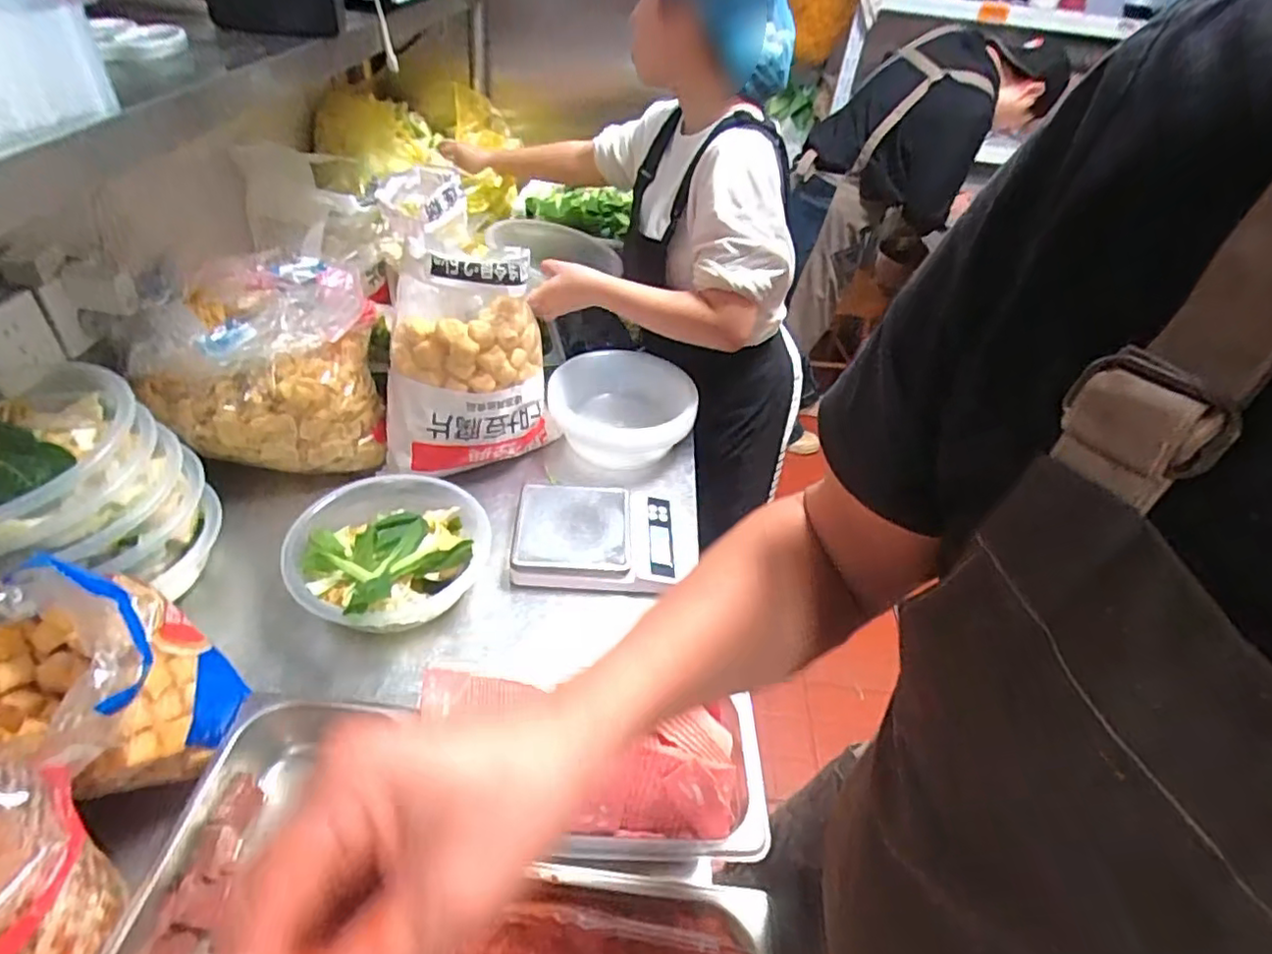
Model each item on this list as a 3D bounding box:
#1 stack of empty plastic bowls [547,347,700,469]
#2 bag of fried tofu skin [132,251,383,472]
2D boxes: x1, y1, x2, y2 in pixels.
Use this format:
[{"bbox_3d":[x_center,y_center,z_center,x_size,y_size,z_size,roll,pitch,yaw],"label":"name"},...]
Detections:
[{"bbox_3d":[-0.016,-0.101,1.011,0.192,0.113,0.193,1,41,-8],"label":"stack of empty plastic bowls"},{"bbox_3d":[-0.503,-0.176,0.892,0.254,0.201,0.307,-9,43,-18],"label":"bag of fried tofu skin"}]

